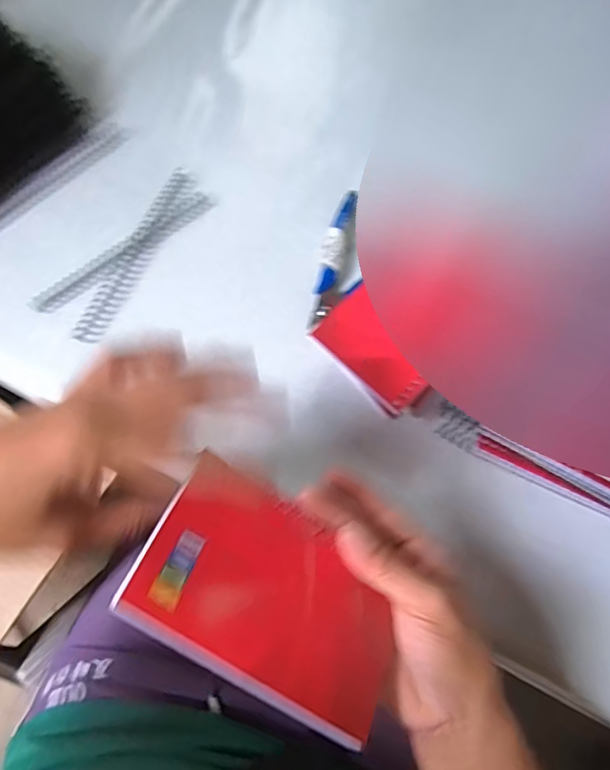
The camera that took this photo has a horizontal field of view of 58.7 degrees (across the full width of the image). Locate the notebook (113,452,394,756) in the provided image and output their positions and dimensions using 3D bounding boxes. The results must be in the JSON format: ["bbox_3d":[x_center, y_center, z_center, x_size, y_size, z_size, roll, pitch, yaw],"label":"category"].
[{"bbox_3d":[-0.011,0.097,0.250,0.130,0.005,0.079,37,55,-13],"label":"notebook"}]

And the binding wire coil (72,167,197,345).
[{"bbox_3d":[-0.131,-0.105,0.424,0.023,0.014,0.166,22,74,6],"label":"binding wire coil"}]

